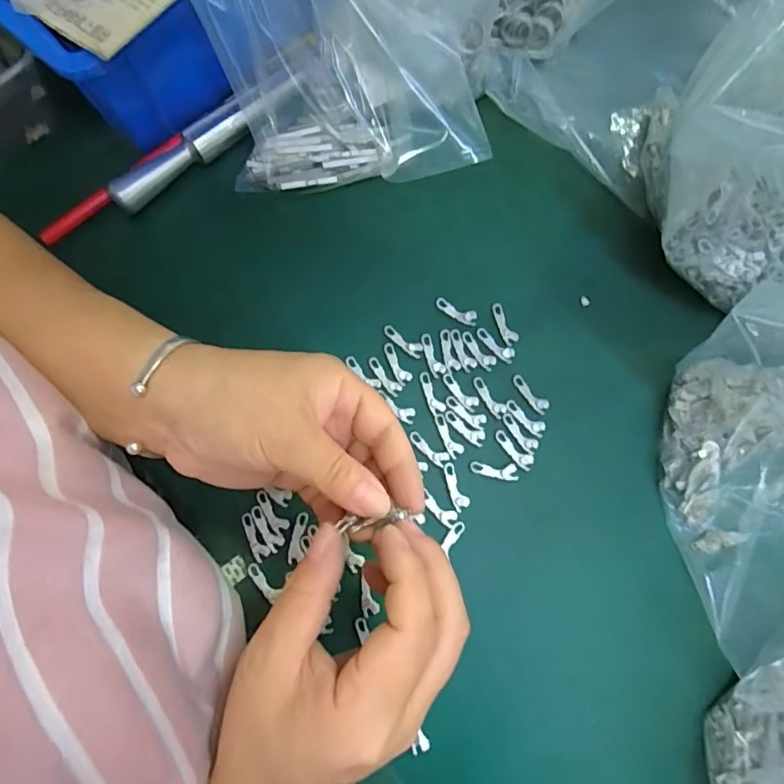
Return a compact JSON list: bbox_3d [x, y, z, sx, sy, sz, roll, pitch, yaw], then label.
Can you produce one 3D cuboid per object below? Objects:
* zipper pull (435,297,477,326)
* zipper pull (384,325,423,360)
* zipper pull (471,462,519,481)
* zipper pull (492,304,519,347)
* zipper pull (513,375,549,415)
[{"bbox_3d":[0.041,-0.052,0.322,0.028,0.004,0.010,25,80,4],"label":"zipper pull"},{"bbox_3d":[0.007,-0.032,0.318,0.029,0.004,0.009,33,80,5],"label":"zipper pull"},{"bbox_3d":[0.062,0.048,0.302,0.028,0.004,0.010,4,79,0],"label":"zipper pull"},{"bbox_3d":[0.071,-0.043,0.321,0.010,0.004,0.029,-25,80,-5],"label":"zipper pull"},{"bbox_3d":[0.086,0.001,0.312,0.009,0.004,0.028,-41,82,-8],"label":"zipper pull"}]

